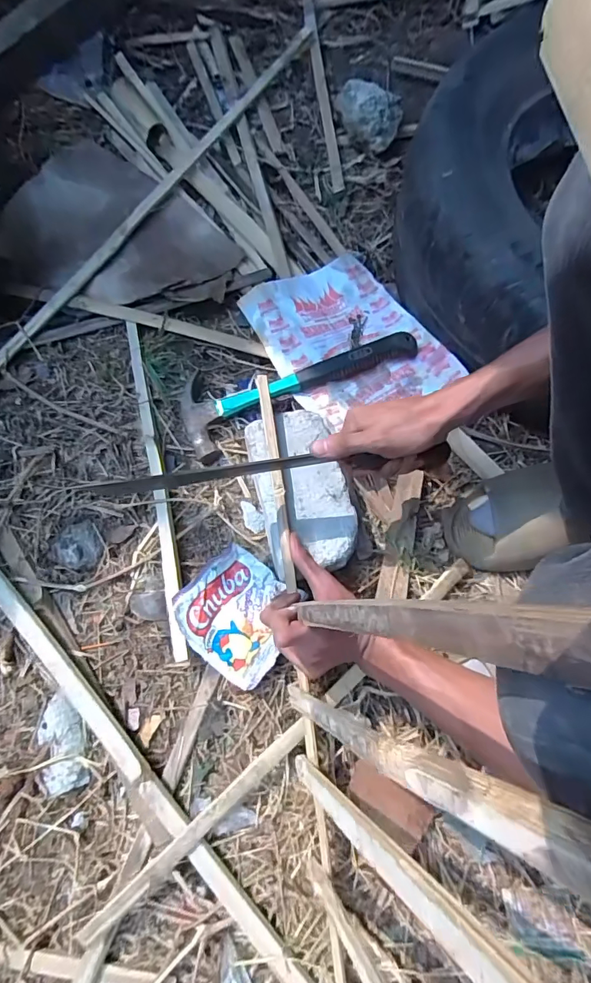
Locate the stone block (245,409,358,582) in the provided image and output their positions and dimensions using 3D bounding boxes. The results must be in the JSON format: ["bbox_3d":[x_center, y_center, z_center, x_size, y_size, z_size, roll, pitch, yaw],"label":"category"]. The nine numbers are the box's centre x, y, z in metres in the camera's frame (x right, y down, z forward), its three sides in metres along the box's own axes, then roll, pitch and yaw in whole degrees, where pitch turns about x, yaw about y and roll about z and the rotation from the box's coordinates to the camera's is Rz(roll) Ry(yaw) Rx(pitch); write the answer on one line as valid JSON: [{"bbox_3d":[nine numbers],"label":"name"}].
[{"bbox_3d":[0.007,0.000,0.540,0.101,0.062,0.188,-14,75,-4],"label":"stone block"}]

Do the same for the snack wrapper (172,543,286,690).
[{"bbox_3d":[-0.064,0.139,0.516,0.125,0.033,0.116,40,78,10],"label":"snack wrapper"}]

